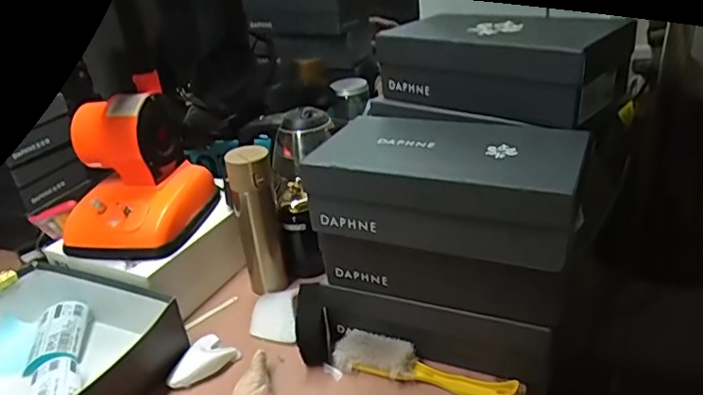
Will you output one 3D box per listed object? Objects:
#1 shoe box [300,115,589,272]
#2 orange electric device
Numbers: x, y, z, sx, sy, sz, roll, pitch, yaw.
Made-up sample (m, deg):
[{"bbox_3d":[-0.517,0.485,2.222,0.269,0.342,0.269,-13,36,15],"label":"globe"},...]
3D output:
[{"bbox_3d":[0.115,-0.026,0.652,0.285,0.105,0.182,9,31,25],"label":"shoe box"},{"bbox_3d":[-0.339,-0.045,0.834,0.180,0.200,0.192,-1,28,9],"label":"orange electric device"}]

